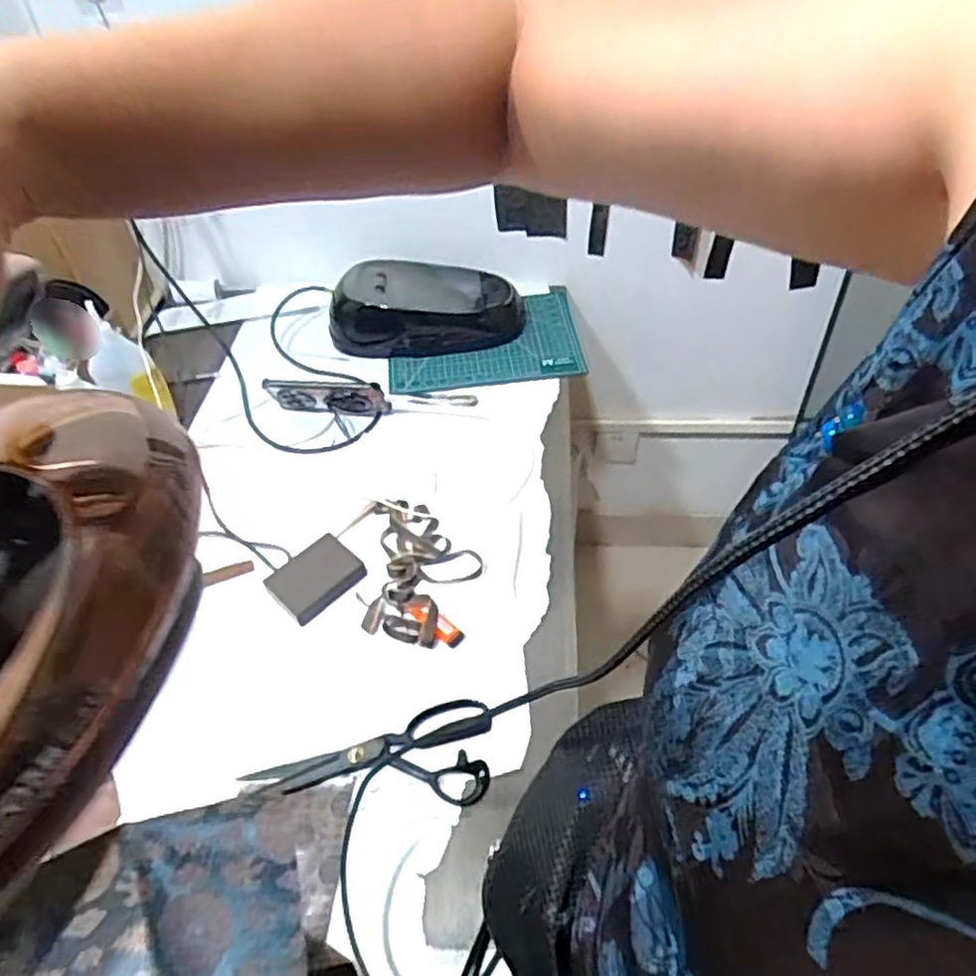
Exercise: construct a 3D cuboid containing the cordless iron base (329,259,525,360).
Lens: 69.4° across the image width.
[{"bbox_3d":[-0.097,-0.285,1.100,0.295,0.097,0.137,-6,50,-3],"label":"cordless iron base"}]

